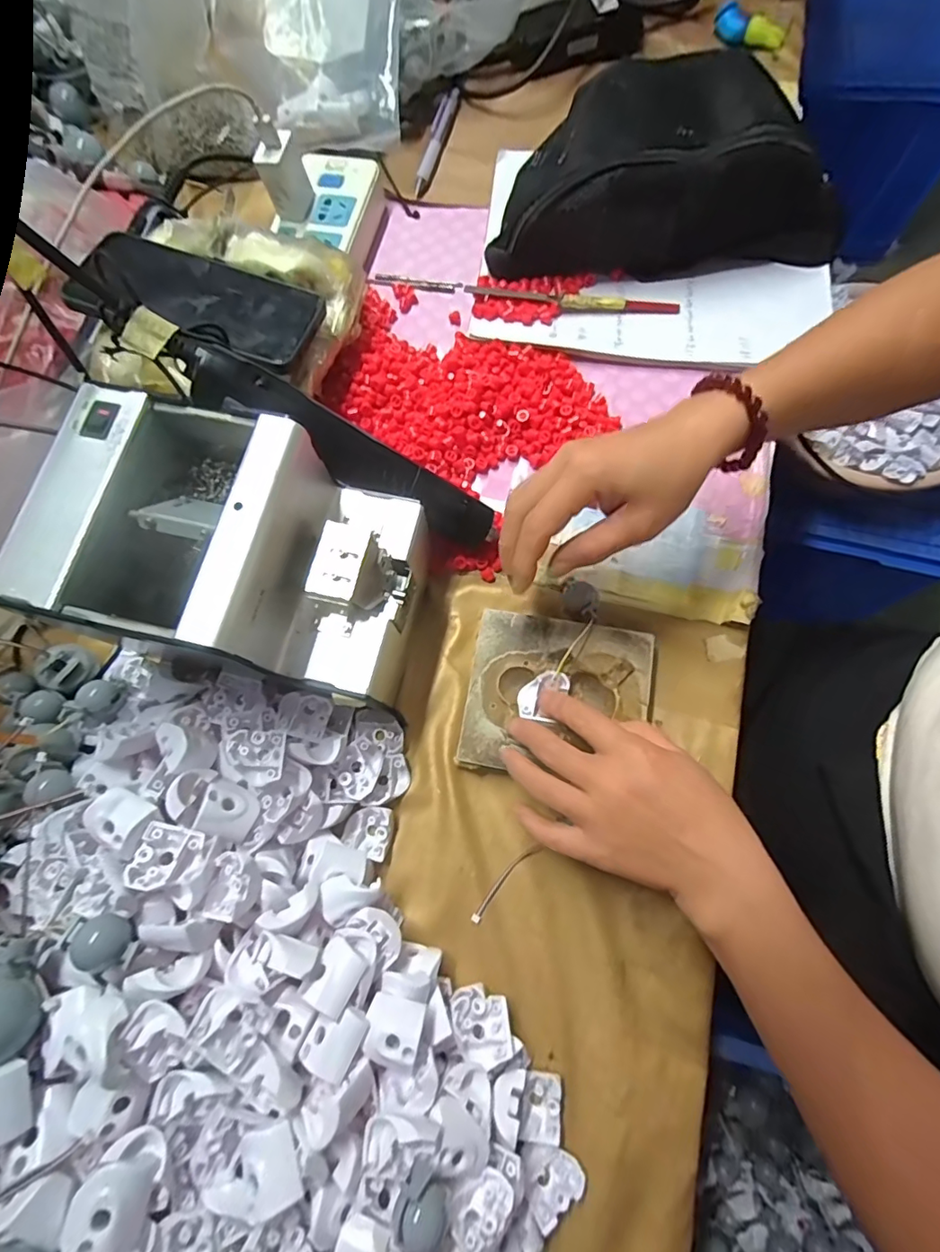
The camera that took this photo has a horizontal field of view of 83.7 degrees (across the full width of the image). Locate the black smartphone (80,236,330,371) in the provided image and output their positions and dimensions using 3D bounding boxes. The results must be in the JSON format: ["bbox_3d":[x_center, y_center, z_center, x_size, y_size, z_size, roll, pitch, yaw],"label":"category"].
[{"bbox_3d":[-0.185,-0.230,0.366,0.150,0.012,0.076,18,66,0],"label":"black smartphone"}]

